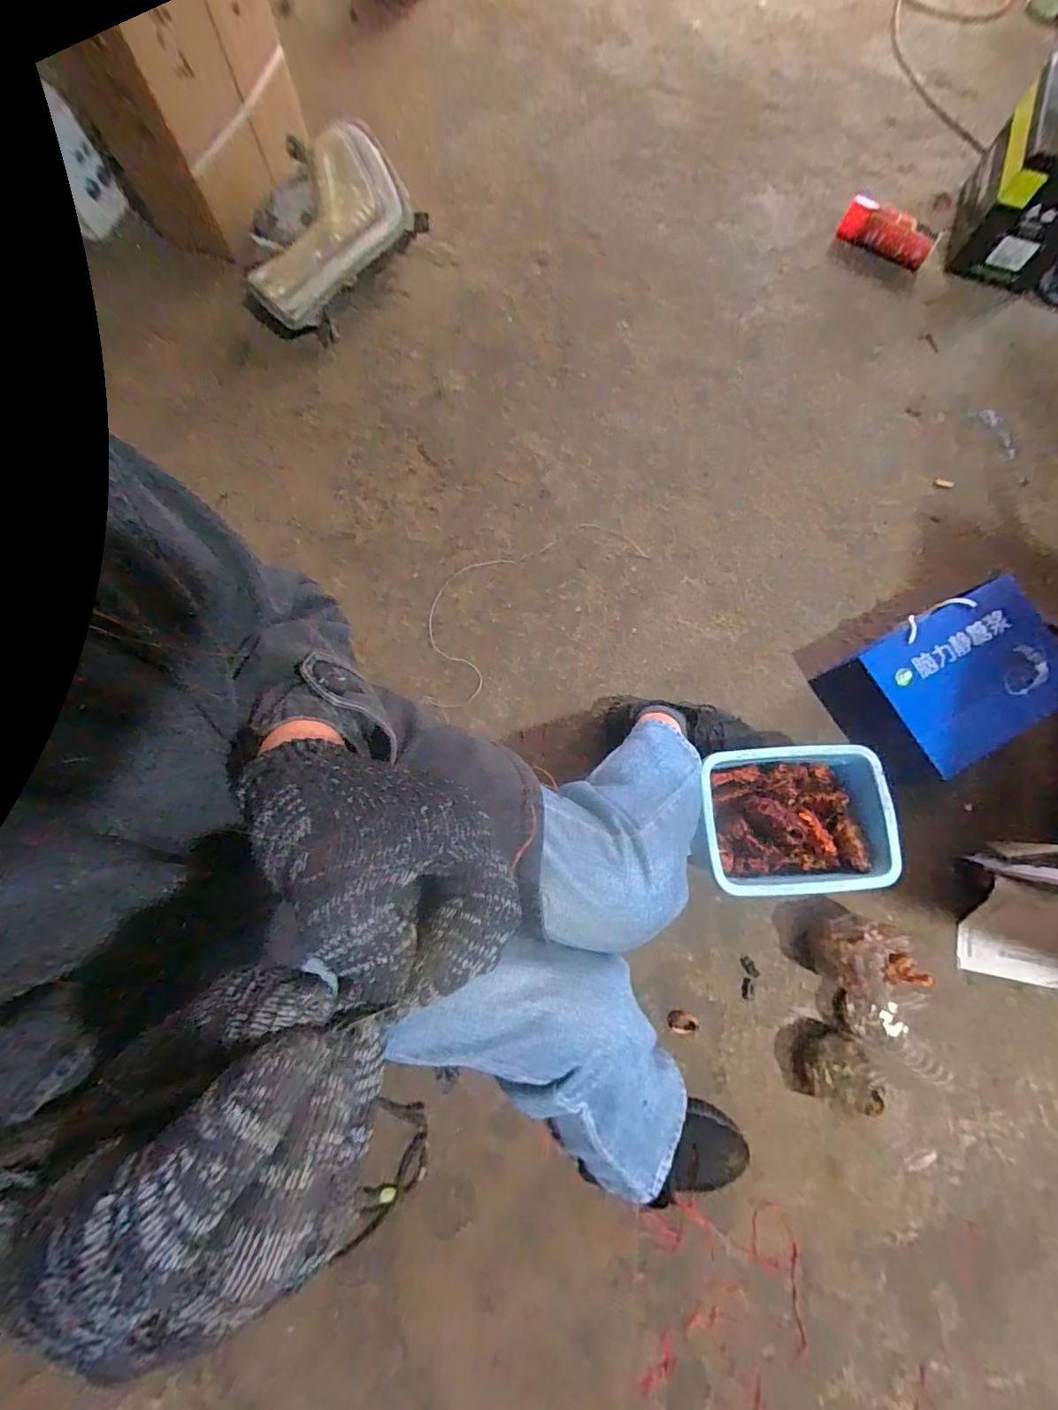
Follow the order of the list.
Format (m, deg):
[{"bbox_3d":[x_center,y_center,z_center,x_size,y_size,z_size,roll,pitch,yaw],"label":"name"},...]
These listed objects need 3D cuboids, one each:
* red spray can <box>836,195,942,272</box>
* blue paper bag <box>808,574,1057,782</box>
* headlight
[{"bbox_3d":[0.836,-1.100,1.190,0.216,0.076,0.077,24,77,8],"label":"red spray can"},{"bbox_3d":[0.707,-0.039,0.872,0.314,0.145,0.230,-30,78,-7],"label":"blue paper bag"},{"bbox_3d":[-0.385,-0.866,0.941,0.256,0.154,0.322,44,81,7],"label":"headlight"}]

